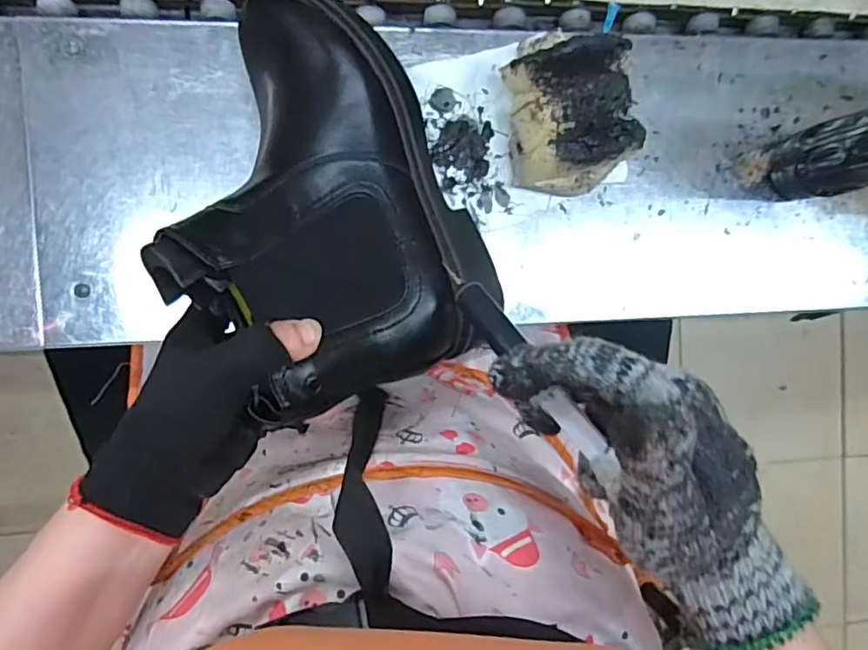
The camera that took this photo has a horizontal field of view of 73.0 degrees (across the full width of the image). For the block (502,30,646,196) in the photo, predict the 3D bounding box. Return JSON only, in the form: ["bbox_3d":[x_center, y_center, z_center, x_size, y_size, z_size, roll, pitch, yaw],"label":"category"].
[{"bbox_3d":[0.097,-0.149,0.422,0.081,0.087,0.100,-12,94,-7],"label":"block"}]

